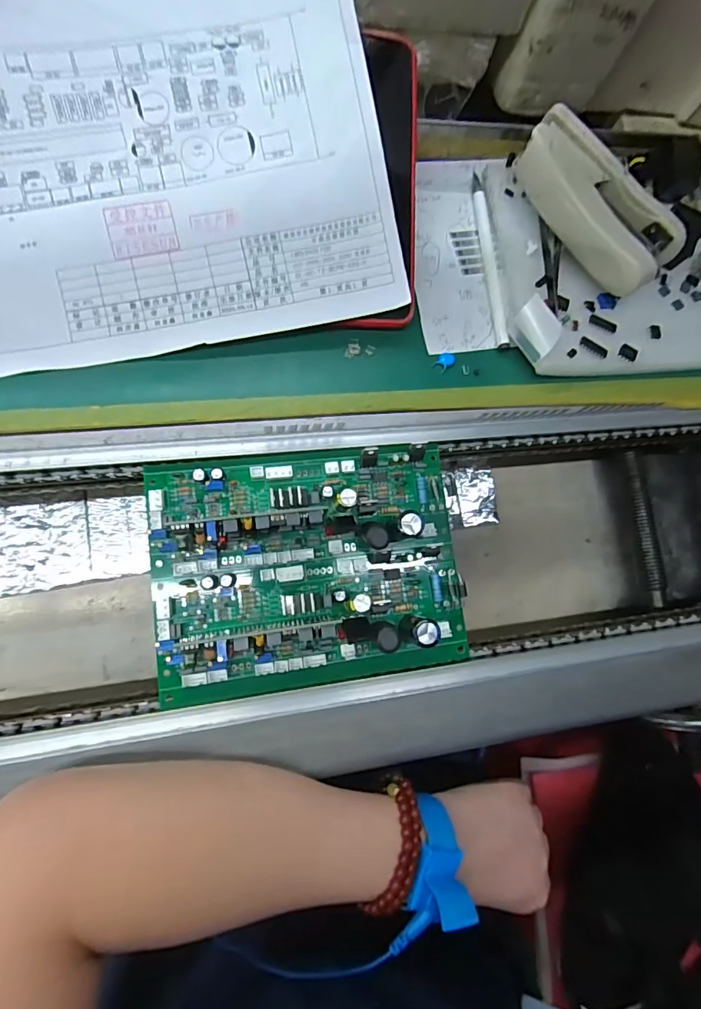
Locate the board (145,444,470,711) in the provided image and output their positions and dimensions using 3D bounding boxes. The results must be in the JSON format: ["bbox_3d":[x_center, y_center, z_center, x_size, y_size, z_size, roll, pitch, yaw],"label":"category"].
[{"bbox_3d":[-0.020,0.036,0.265,0.176,0.040,0.133,-4,83,-16],"label":"board"}]

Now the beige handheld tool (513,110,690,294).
[{"bbox_3d":[0.152,-0.188,0.299,0.054,0.032,0.114,-43,94,-17],"label":"beige handheld tool"}]

